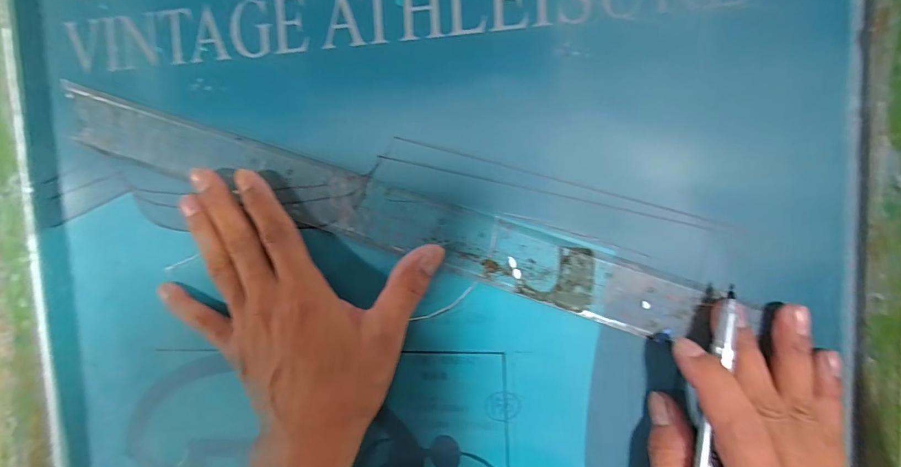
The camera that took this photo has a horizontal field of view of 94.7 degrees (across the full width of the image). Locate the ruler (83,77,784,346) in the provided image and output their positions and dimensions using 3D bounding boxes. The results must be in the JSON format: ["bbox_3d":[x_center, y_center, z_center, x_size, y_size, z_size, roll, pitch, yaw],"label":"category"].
[{"bbox_3d":[-0.045,-0.013,0.249,0.397,0.007,0.038,18,94,6],"label":"ruler"}]

